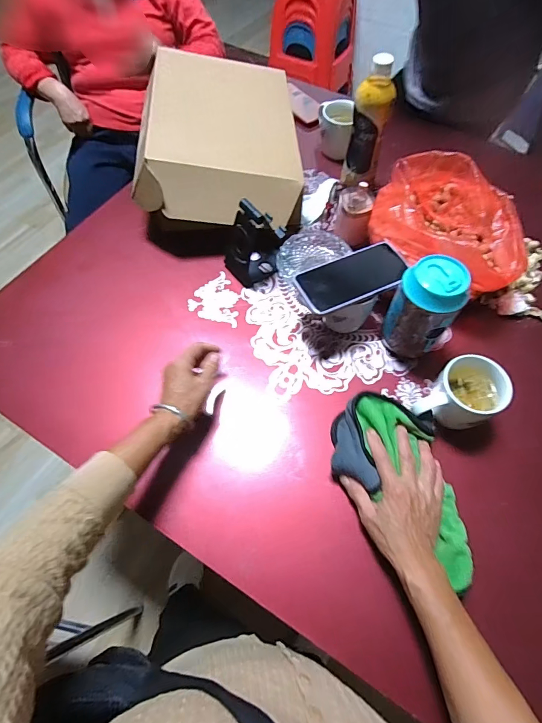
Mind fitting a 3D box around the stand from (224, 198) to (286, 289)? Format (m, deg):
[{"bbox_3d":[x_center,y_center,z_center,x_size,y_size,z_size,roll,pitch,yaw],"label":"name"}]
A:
[{"bbox_3d":[-0.024,-0.197,0.612,0.092,0.120,0.069,-32,67,-16],"label":"stand"}]

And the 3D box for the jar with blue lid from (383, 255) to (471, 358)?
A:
[{"bbox_3d":[0.209,-0.069,0.530,0.088,0.146,0.071,20,63,10],"label":"jar with blue lid"}]

